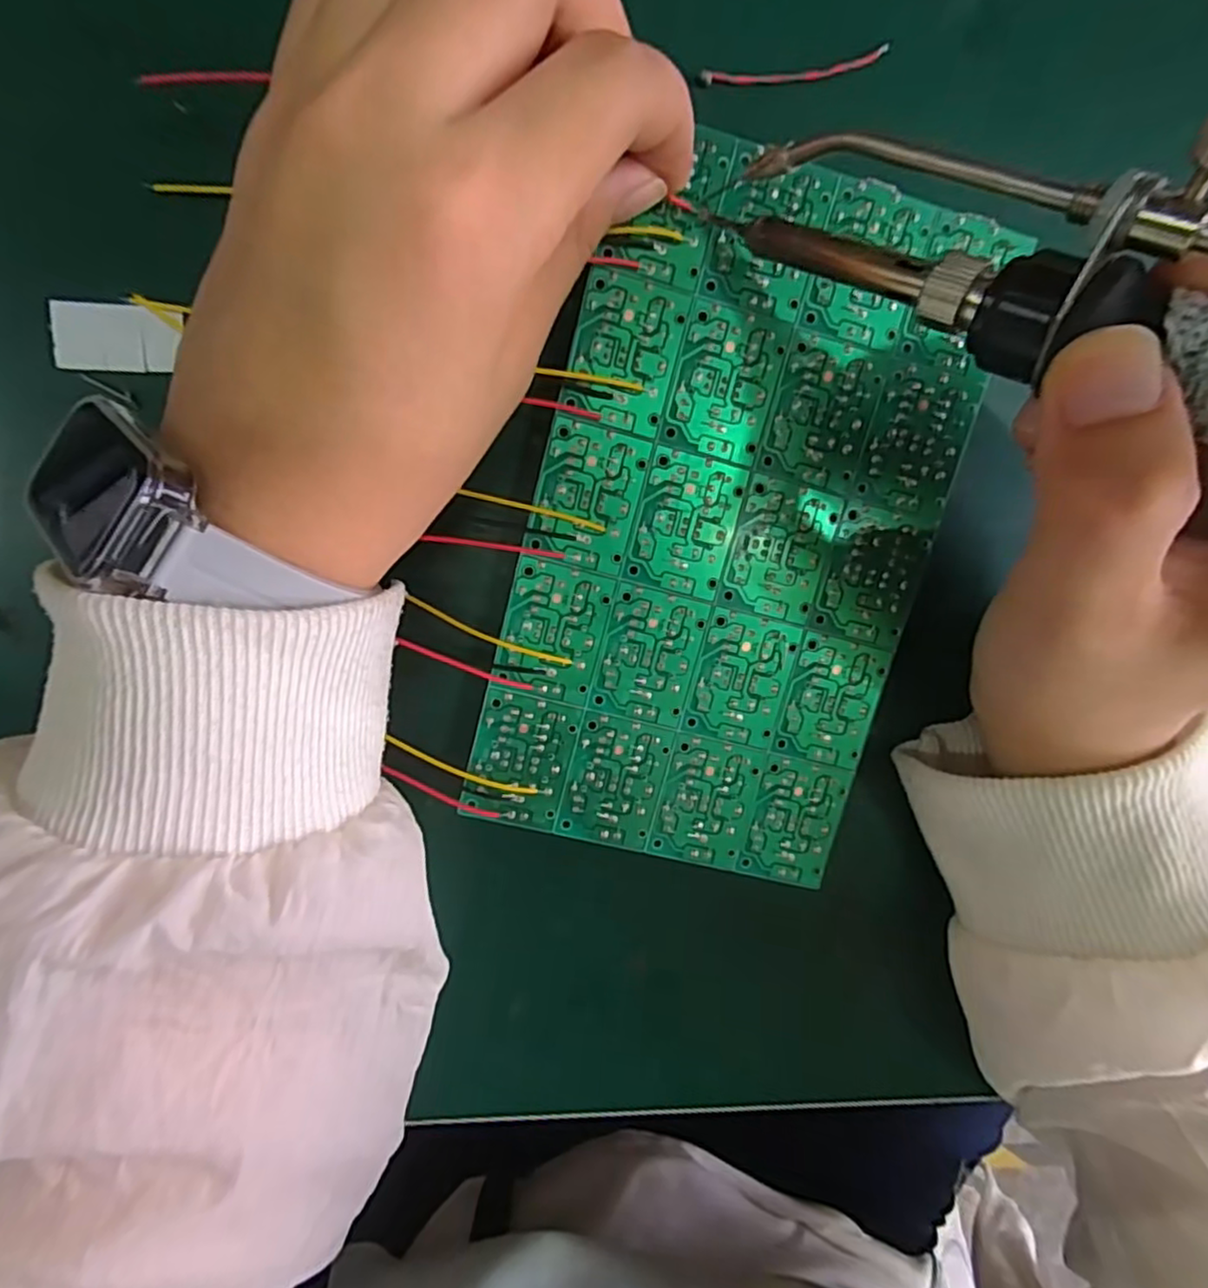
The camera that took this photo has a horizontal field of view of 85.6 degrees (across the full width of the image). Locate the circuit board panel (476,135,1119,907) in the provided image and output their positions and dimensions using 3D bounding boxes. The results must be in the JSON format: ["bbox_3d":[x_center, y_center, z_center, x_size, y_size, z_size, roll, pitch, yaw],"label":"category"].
[{"bbox_3d":[0.034,-0.028,0.166,0.103,0.004,0.175,17,97,-7],"label":"circuit board panel"}]

